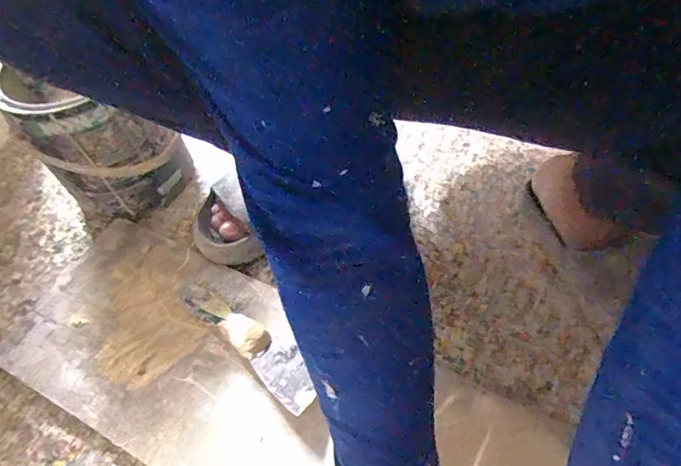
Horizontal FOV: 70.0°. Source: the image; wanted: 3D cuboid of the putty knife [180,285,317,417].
[{"bbox_3d":[-0.094,0.111,0.506,0.184,0.033,0.051,36,67,25],"label":"putty knife"}]

